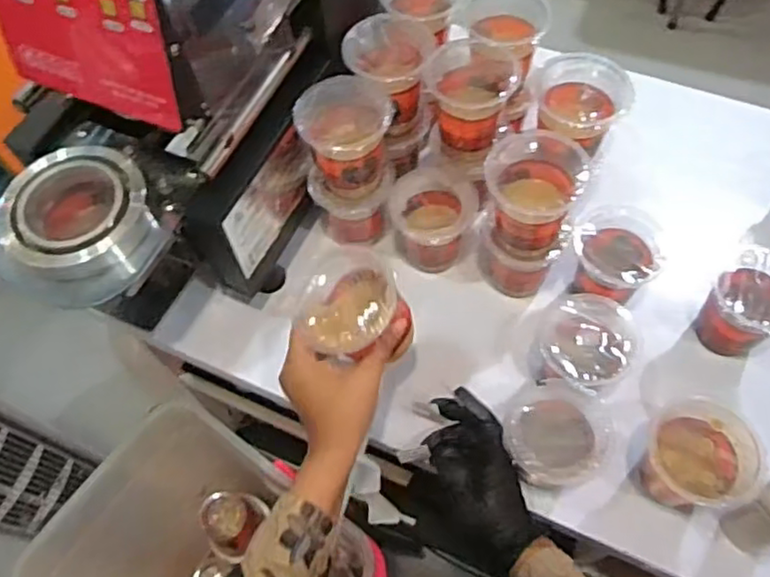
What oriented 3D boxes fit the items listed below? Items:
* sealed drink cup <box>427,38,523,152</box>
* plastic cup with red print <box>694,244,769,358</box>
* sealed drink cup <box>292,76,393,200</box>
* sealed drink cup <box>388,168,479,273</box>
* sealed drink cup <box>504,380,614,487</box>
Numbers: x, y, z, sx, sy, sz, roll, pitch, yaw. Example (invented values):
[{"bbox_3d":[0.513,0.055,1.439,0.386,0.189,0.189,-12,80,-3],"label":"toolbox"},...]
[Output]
[{"bbox_3d":[0.089,-0.196,0.668,0.085,0.086,0.071,6,62,7],"label":"sealed drink cup"},{"bbox_3d":[0.364,0.022,0.654,0.086,0.090,0.079,-2,62,3],"label":"plastic cup with red print"},{"bbox_3d":[-0.037,-0.143,0.659,0.089,0.105,0.081,-2,62,3],"label":"sealed drink cup"},{"bbox_3d":[0.057,-0.063,0.724,0.080,0.106,0.078,-2,62,3],"label":"sealed drink cup"},{"bbox_3d":[0.156,0.139,0.610,0.094,0.098,0.090,-2,62,3],"label":"sealed drink cup"}]

